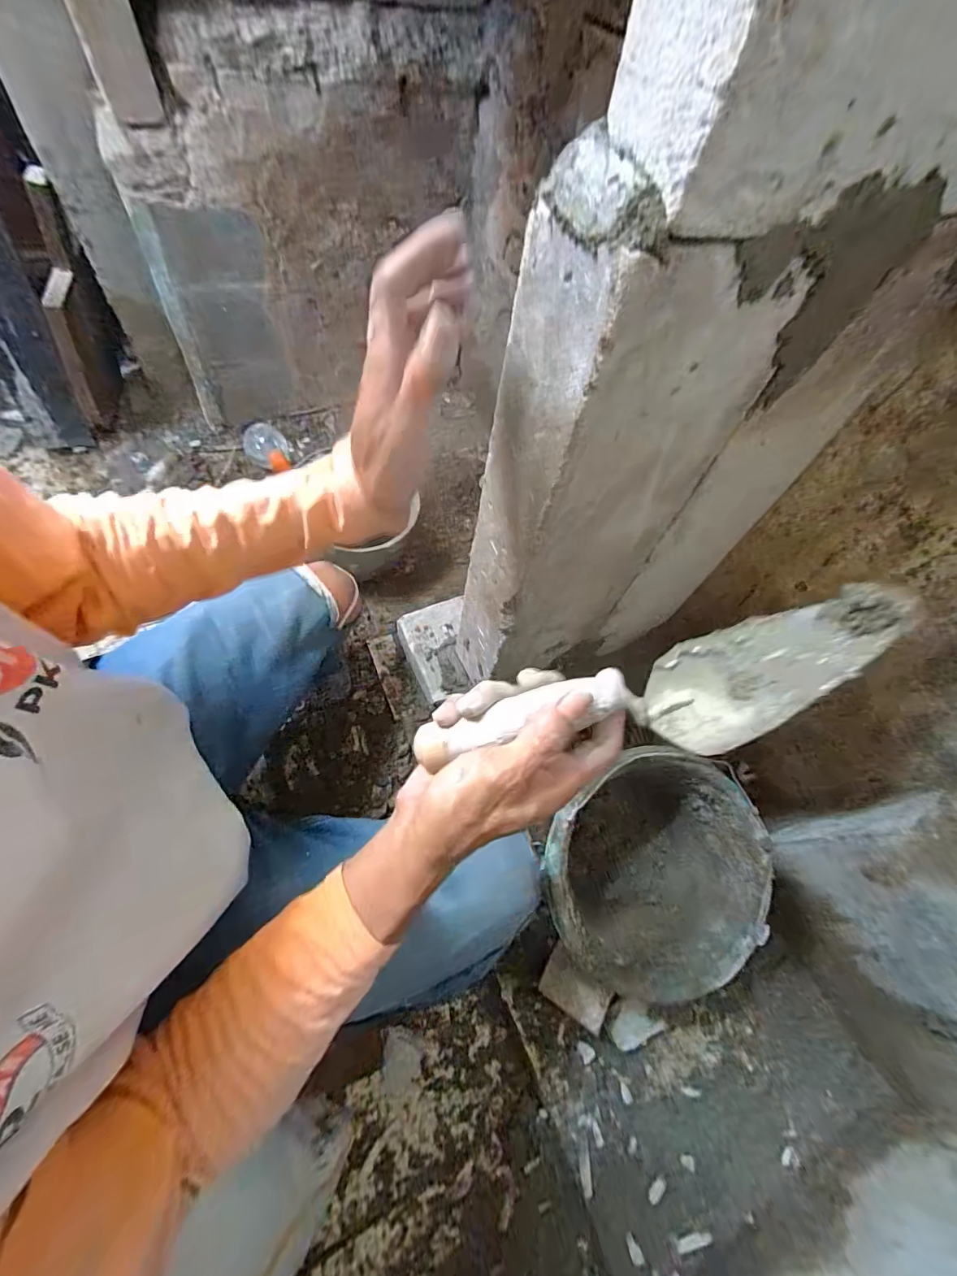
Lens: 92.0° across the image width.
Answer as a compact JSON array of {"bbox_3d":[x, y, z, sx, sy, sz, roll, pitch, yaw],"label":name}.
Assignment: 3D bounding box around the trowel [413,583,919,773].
[{"bbox_3d":[0.100,0.041,0.293,0.284,0.074,0.075,-16,62,7],"label":"trowel"}]

